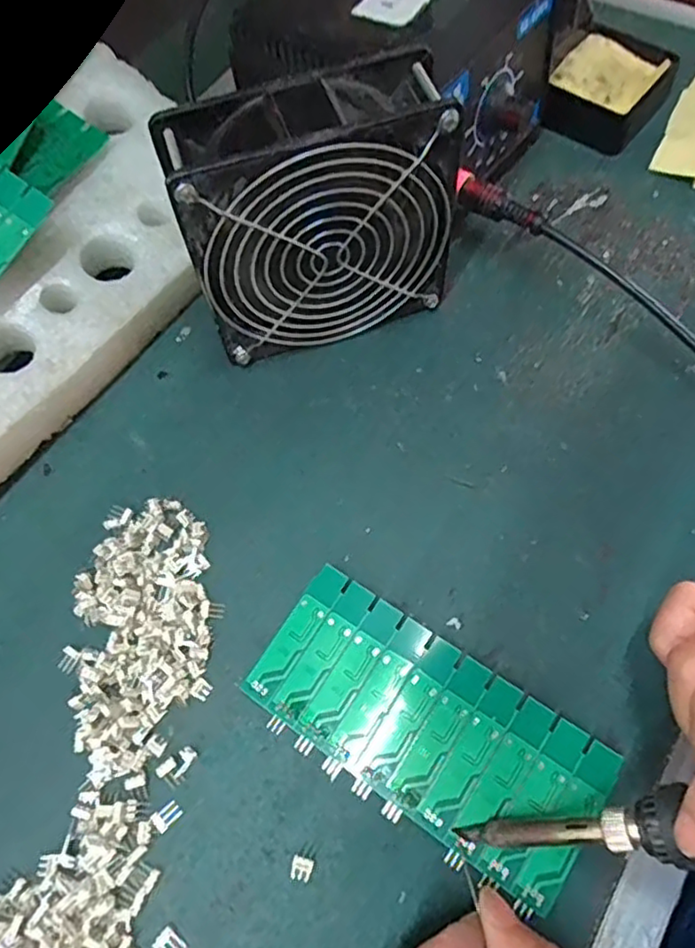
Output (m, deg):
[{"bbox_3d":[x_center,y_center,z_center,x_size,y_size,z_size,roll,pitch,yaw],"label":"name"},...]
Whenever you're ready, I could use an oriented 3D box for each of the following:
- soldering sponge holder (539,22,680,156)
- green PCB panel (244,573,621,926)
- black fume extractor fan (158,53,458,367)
[{"bbox_3d":[0.160,-0.236,0.399,0.063,0.026,0.075,30,70,15],"label":"soldering sponge holder"},{"bbox_3d":[0.030,0.098,0.256,0.137,0.008,0.062,31,70,16],"label":"green PCB panel"},{"bbox_3d":[-0.013,-0.113,0.298,0.116,0.121,0.044,-16,65,-5],"label":"black fume extractor fan"}]

